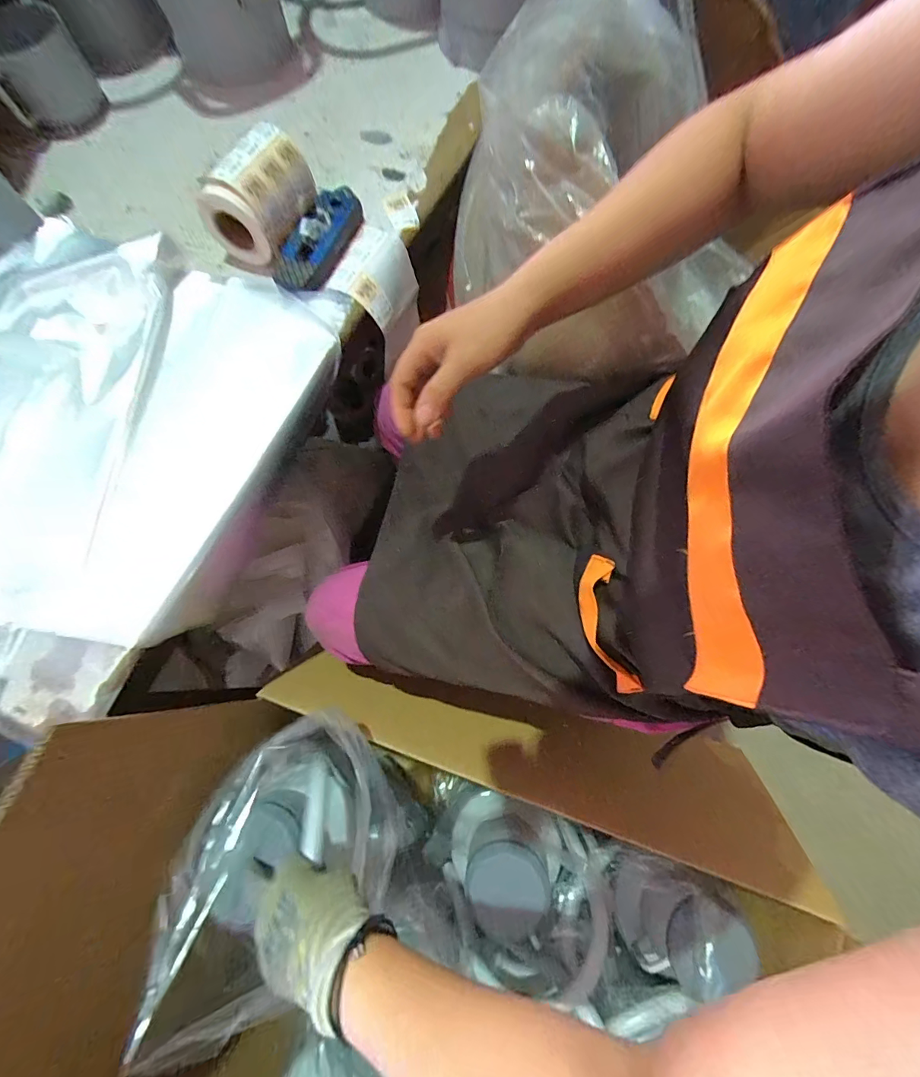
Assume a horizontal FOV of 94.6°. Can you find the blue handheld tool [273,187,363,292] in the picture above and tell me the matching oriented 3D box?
[{"bbox_3d":[-0.163,-0.341,0.491,0.058,0.030,0.154,21,74,6],"label":"blue handheld tool"}]

